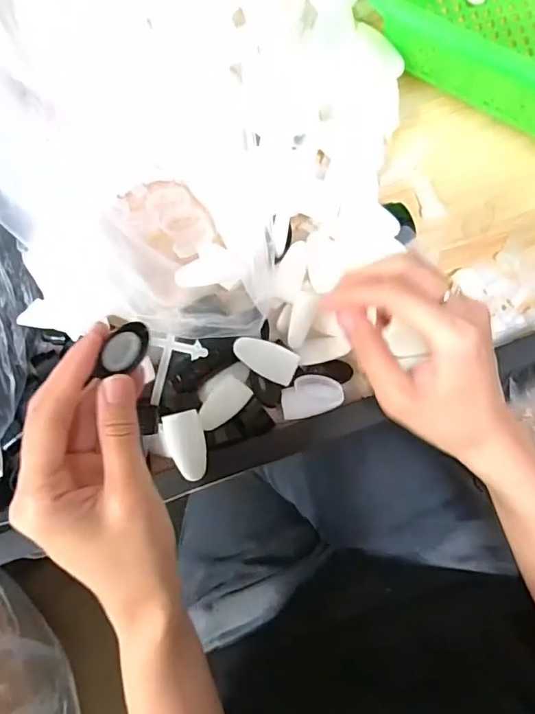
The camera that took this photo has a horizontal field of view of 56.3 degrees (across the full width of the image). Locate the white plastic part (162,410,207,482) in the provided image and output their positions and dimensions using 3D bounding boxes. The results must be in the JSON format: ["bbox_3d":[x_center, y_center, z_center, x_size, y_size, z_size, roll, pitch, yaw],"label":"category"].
[{"bbox_3d":[-0.053,0.060,0.337,0.024,0.008,0.045,-16,84,-2],"label":"white plastic part"}]

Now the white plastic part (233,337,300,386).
[{"bbox_3d":[-0.002,0.001,0.351,0.046,0.008,0.023,24,84,2],"label":"white plastic part"}]

